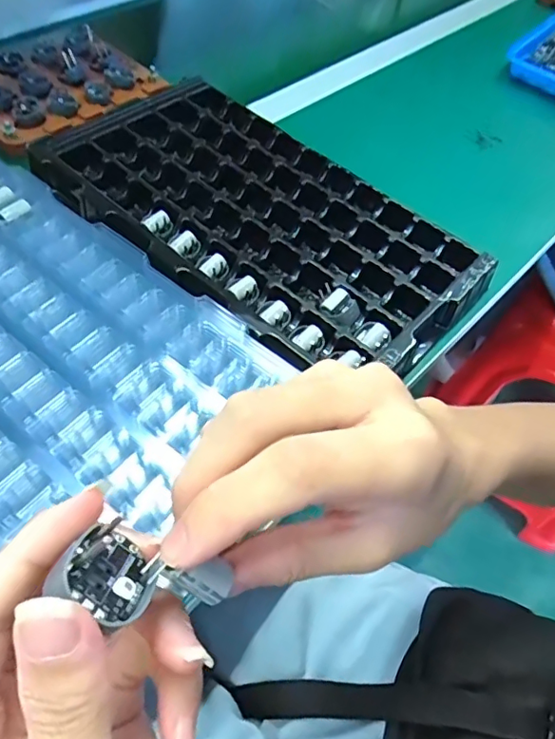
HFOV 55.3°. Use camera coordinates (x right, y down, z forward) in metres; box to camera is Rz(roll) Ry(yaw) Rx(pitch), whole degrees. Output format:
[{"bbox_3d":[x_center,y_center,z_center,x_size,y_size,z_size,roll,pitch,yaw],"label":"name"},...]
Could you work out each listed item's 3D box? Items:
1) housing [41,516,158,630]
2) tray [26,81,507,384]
[{"bbox_3d":[-0.048,0.058,0.146,0.024,0.014,0.024,31,37,-27],"label":"housing"},{"bbox_3d":[-0.019,-0.129,0.451,0.355,0.034,0.202,39,60,20],"label":"tray"}]

